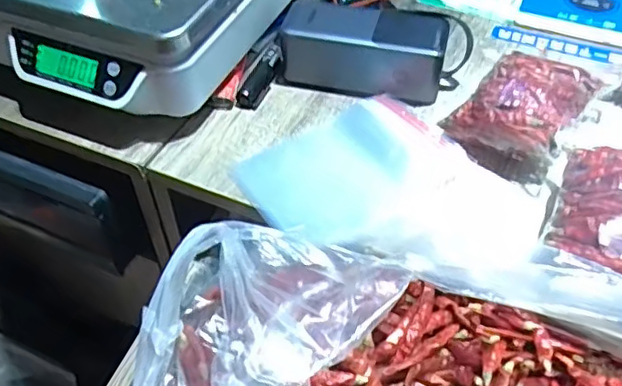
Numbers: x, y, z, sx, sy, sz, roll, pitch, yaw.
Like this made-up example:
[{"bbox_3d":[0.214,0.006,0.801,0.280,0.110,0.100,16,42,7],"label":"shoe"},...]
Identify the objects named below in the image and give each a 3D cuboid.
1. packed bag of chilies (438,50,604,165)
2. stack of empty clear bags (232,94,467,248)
[{"bbox_3d":[0.154,-0.062,0.439,0.076,0.040,0.086,29,55,25],"label":"packed bag of chilies"},{"bbox_3d":[0.028,-0.020,0.431,0.140,0.016,0.099,-26,53,-20],"label":"stack of empty clear bags"}]

